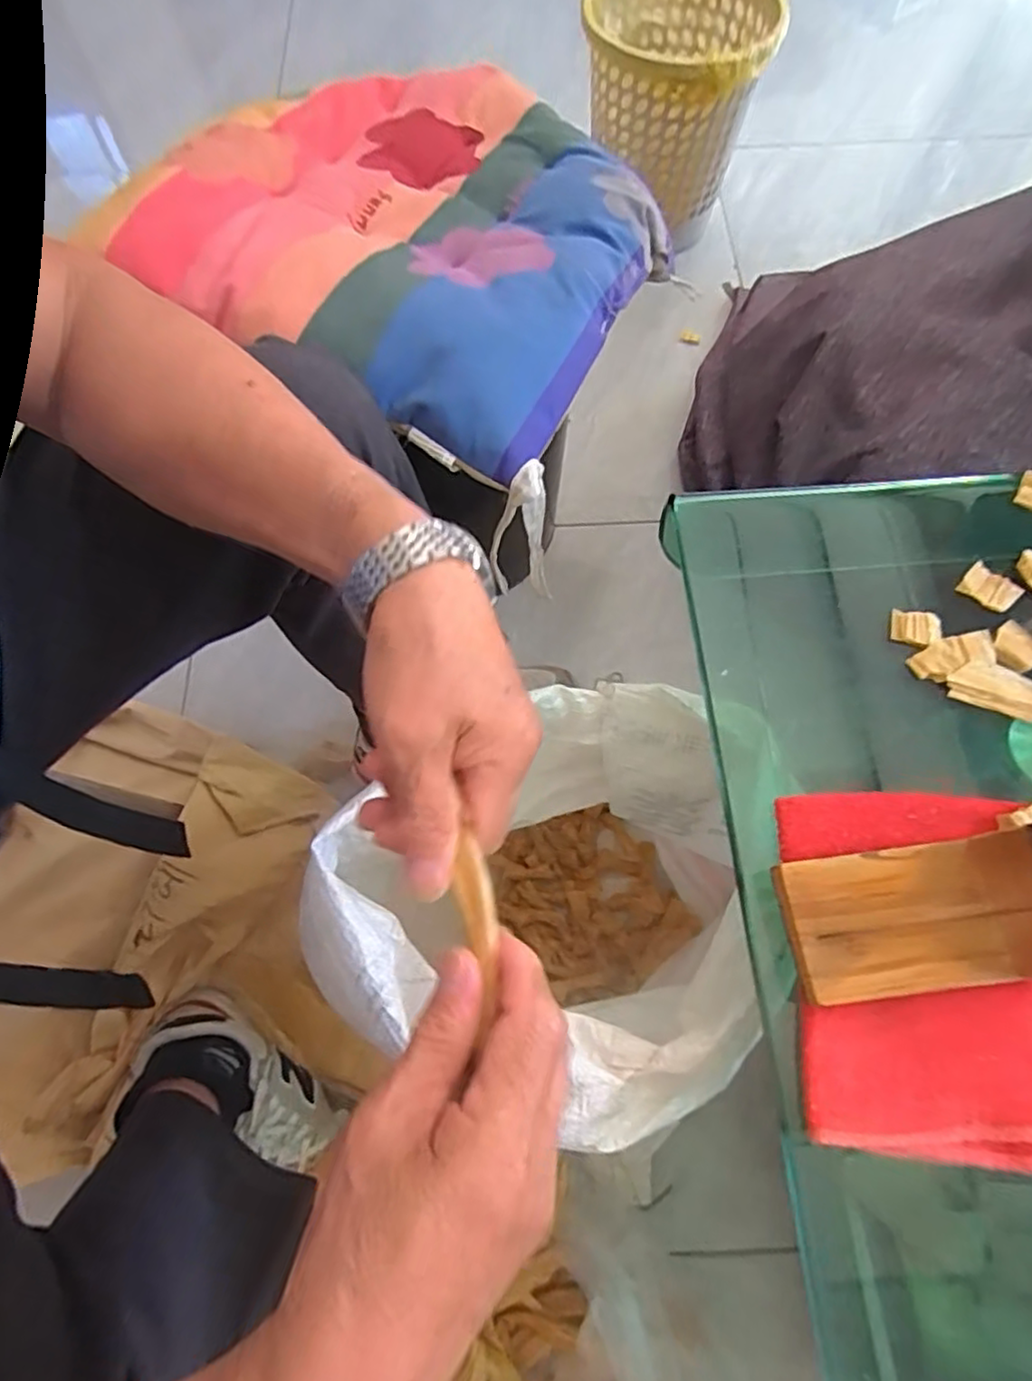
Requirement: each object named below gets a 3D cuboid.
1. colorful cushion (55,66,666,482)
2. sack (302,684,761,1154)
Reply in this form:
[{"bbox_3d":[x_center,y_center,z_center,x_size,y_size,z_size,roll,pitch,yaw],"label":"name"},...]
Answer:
[{"bbox_3d":[-0.075,-0.367,0.516,0.374,0.051,0.356,28,72,12],"label":"colorful cushion"},{"bbox_3d":[0.046,0.170,0.536,0.279,0.377,0.228,-38,72,-13],"label":"sack"}]

